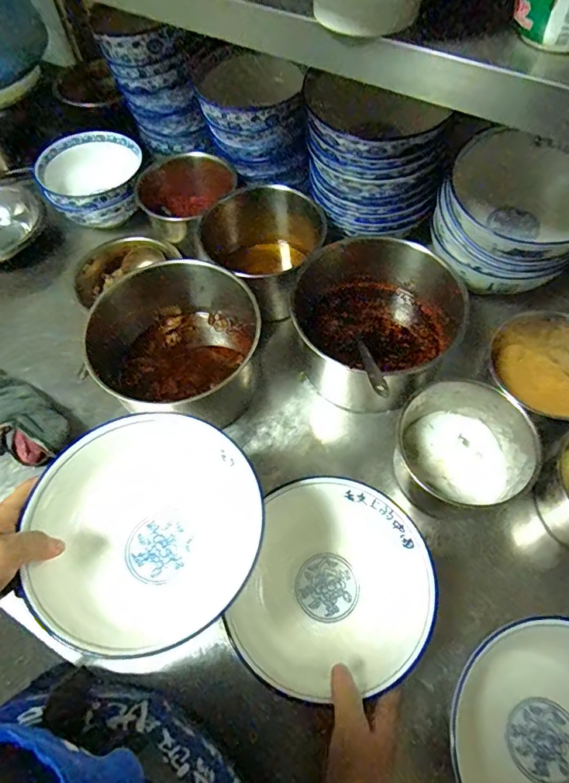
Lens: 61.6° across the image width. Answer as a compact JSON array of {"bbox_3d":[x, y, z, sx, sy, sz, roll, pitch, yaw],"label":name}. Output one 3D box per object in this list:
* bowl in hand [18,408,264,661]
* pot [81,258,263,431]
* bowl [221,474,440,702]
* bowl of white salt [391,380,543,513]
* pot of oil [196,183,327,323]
[{"bbox_3d":[-0.121,0.130,0.443,0.185,0.112,0.190,-1,62,3],"label":"bowl in hand"},{"bbox_3d":[-0.125,-0.066,0.638,0.214,0.119,0.197,-1,62,3],"label":"pot"},{"bbox_3d":[0.053,0.198,0.477,0.180,0.075,0.194,-1,62,3],"label":"bowl"},{"bbox_3d":[0.208,0.064,0.561,0.139,0.092,0.127,-1,62,3],"label":"bowl of white salt"},{"bbox_3d":[-0.025,-0.214,0.705,0.154,0.116,0.166,-32,64,-13],"label":"pot of oil"}]

